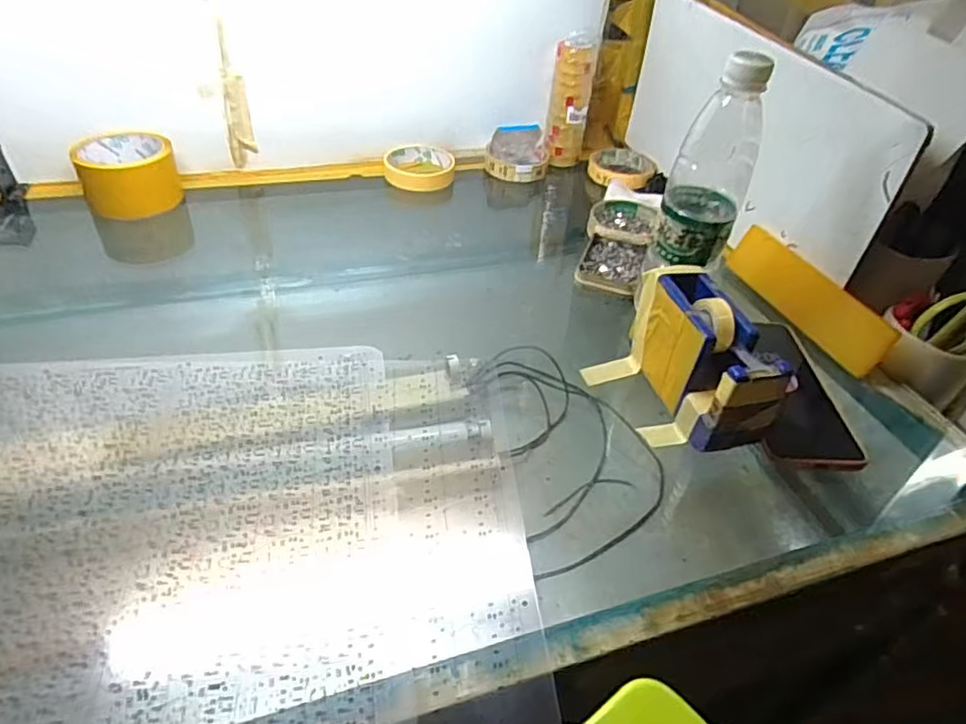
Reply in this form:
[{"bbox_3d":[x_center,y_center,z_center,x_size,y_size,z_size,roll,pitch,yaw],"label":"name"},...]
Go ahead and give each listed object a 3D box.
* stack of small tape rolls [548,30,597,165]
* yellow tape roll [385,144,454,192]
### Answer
[{"bbox_3d":[0.110,-0.333,0.792,0.047,0.153,0.039,8,41,3],"label":"stack of small tape rolls"},{"bbox_3d":[-0.081,-0.245,0.781,0.085,0.030,0.085,-3,41,-10],"label":"yellow tape roll"}]

